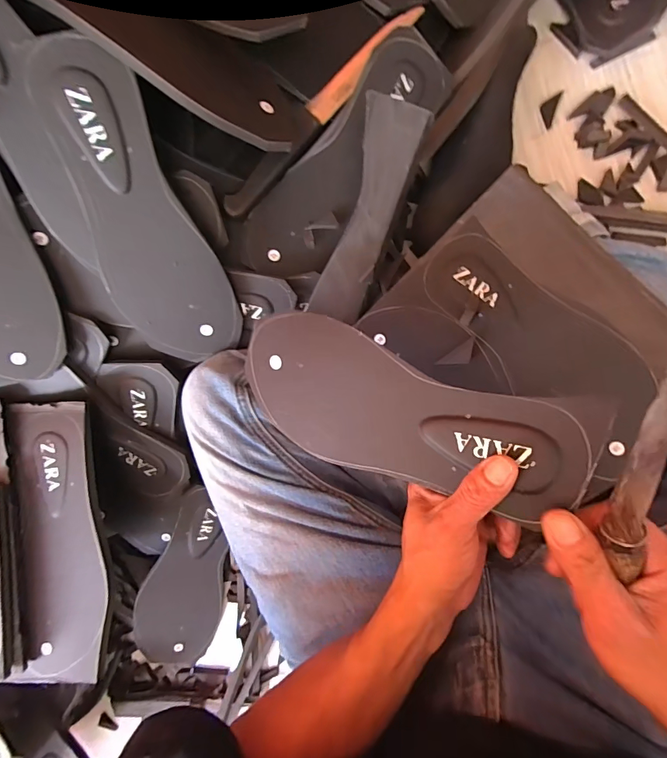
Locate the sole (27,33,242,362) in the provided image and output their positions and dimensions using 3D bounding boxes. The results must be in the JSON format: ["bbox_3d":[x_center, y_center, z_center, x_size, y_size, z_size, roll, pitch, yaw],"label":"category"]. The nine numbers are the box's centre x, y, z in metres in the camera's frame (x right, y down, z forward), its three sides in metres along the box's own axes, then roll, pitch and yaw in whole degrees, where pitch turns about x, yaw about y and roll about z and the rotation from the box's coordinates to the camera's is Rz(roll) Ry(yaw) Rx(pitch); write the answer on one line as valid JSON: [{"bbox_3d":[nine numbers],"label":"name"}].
[{"bbox_3d":[-0.162,-0.124,0.335,0.092,0.008,0.246,-20,122,-1],"label":"sole"}]

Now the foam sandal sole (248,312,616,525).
[{"bbox_3d":[0.038,0.023,0.278,0.243,0.007,0.099,20,100,27],"label":"foam sandal sole"}]

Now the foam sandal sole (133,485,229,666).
[{"bbox_3d":[-0.181,0.250,0.489,0.099,0.010,0.250,12,102,-17],"label":"foam sandal sole"}]

